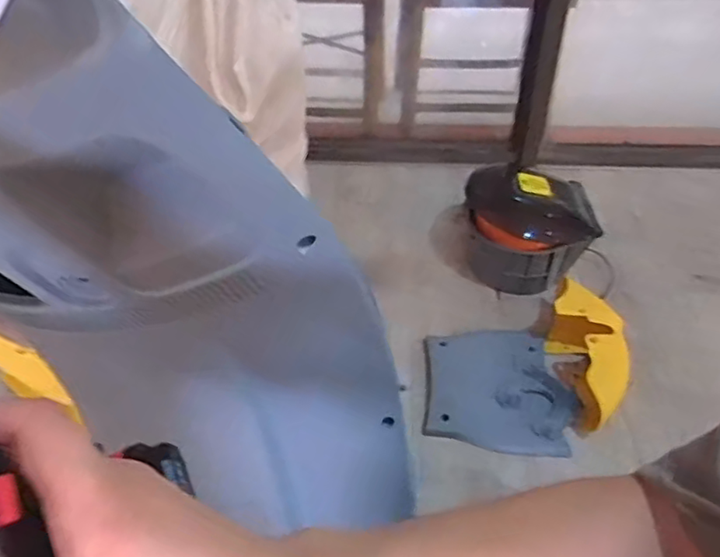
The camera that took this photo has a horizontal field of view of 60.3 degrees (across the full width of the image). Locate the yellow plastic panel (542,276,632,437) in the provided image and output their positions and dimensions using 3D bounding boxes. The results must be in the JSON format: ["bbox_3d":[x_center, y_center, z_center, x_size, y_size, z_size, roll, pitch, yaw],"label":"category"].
[{"bbox_3d":[0.457,0.159,1.212,0.129,0.131,0.288,1,42,1],"label":"yellow plastic panel"}]

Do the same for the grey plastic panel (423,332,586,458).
[{"bbox_3d":[0.272,0.213,1.207,0.278,0.036,0.279,3,42,4],"label":"grey plastic panel"}]

